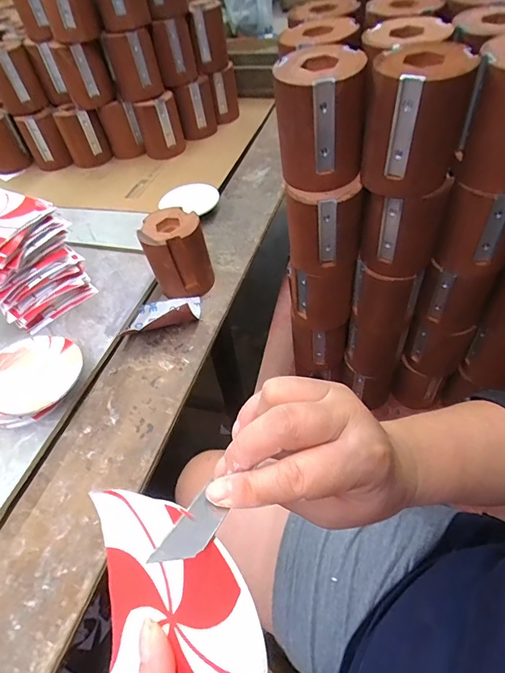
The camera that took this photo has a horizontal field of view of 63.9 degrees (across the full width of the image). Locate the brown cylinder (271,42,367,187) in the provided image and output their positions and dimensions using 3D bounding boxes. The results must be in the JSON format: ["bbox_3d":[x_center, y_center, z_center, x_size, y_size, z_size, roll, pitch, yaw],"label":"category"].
[{"bbox_3d":[0.062,-0.203,0.382,0.076,0.100,0.072,0,51,7],"label":"brown cylinder"}]

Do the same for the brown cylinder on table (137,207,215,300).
[{"bbox_3d":[-0.099,-0.108,0.541,0.078,0.099,0.076,-18,51,-7],"label":"brown cylinder on table"}]

